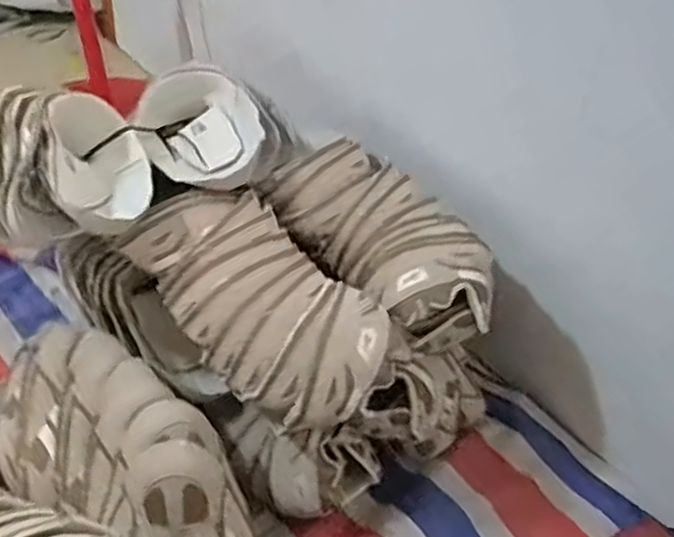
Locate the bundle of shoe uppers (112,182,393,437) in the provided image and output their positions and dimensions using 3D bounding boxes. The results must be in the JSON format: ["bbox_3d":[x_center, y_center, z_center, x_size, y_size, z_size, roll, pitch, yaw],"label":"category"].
[{"bbox_3d":[-0.092,0.033,0.849,0.350,0.124,0.167,32,46,30],"label":"bundle of shoe uppers"}]

